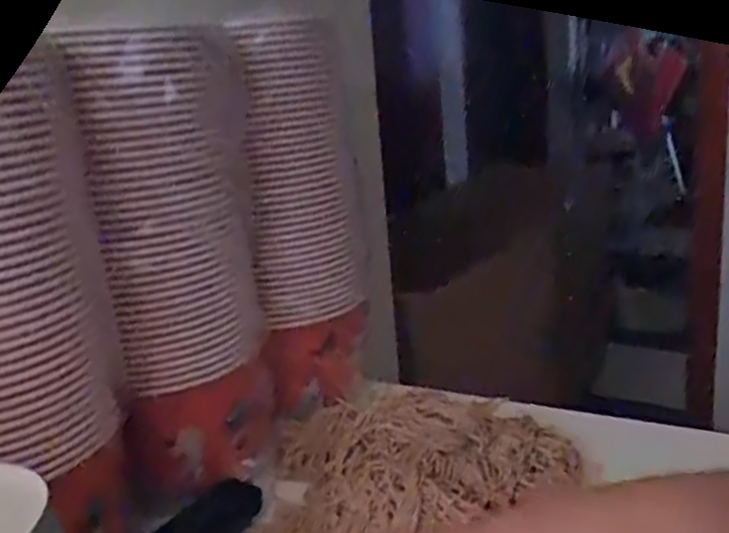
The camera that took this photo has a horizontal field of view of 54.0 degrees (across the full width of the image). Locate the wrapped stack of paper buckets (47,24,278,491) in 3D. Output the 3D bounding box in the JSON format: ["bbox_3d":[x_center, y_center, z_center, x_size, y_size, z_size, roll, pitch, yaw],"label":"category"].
[{"bbox_3d":[-0.149,0.001,0.606,0.117,0.378,0.111,-7,17,-4],"label":"wrapped stack of paper buckets"}]

